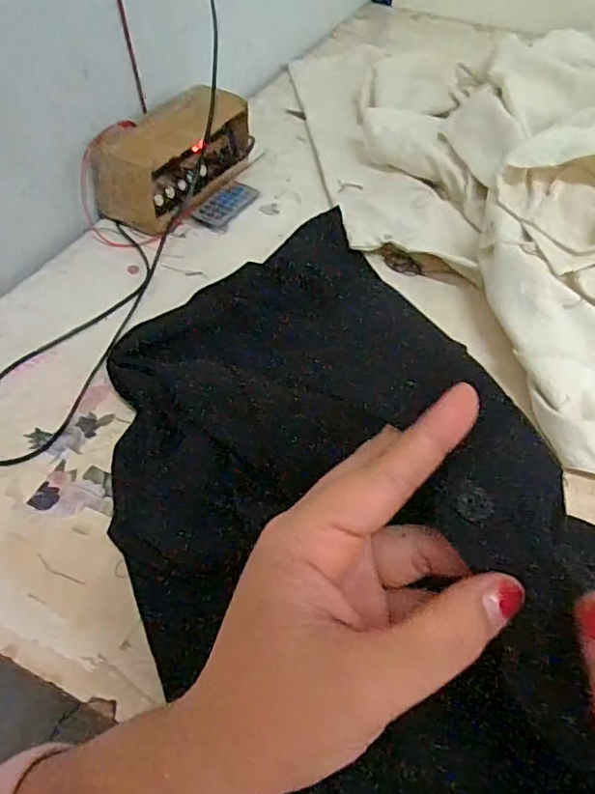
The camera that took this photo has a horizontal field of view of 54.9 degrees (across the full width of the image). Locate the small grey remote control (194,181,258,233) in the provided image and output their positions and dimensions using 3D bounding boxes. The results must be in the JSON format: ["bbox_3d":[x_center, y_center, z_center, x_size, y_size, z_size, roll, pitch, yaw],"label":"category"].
[{"bbox_3d":[-0.079,-0.214,0.638,0.038,0.008,0.085,25,55,16],"label":"small grey remote control"}]

